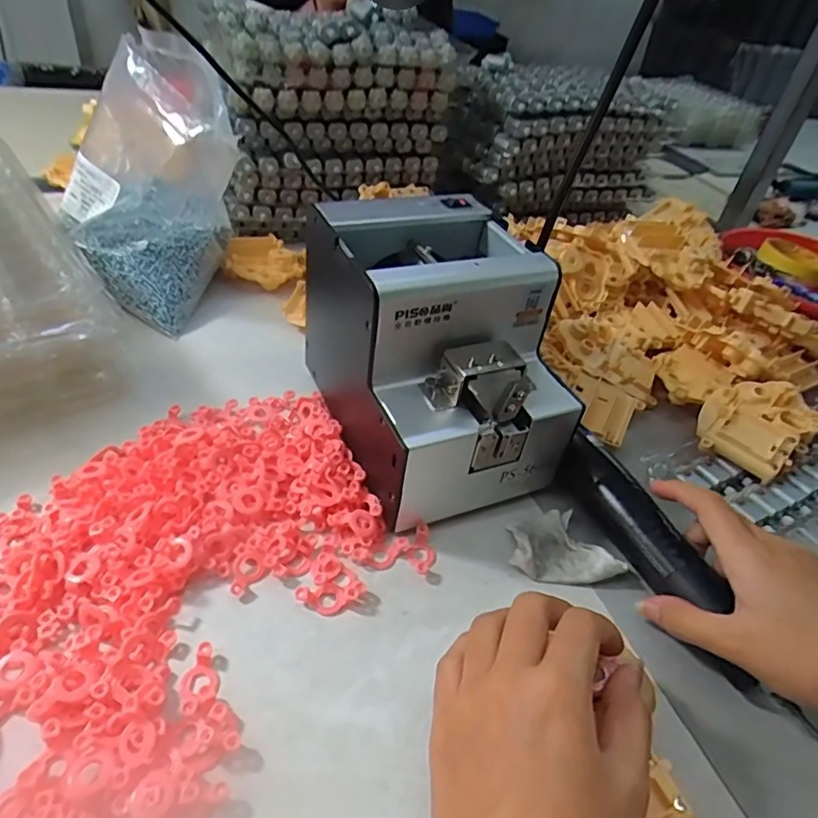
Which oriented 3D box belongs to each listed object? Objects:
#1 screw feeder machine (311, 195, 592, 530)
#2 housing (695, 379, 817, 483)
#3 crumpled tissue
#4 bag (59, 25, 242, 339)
[{"bbox_3d":[0.016,-0.036,0.391,0.126,0.151,0.173,-11,45,-21],"label":"screw feeder machine"},{"bbox_3d":[0.263,0.013,0.437,0.070,0.037,0.092,36,48,28],"label":"housing"},{"bbox_3d":[0.098,0.085,0.364,0.068,0.014,0.050,7,41,-4],"label":"crumpled tissue"},{"bbox_3d":[-0.208,-0.170,0.463,0.122,0.213,0.091,-14,46,-26],"label":"bag"}]

